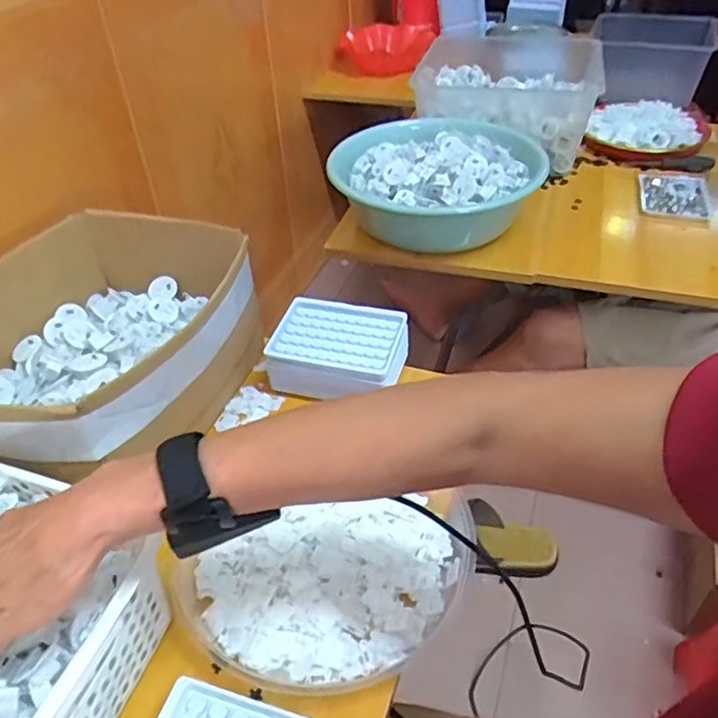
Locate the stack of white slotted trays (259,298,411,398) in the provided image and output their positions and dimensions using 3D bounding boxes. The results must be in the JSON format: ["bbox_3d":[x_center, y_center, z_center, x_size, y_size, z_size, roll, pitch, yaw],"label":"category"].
[{"bbox_3d":[-0.022,-0.010,0.662,0.140,0.050,0.099,9,43,11],"label":"stack of white slotted trays"}]

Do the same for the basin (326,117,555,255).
[{"bbox_3d":[0.108,-0.249,0.884,0.256,0.102,0.266,-1,42,1],"label":"basin"}]

